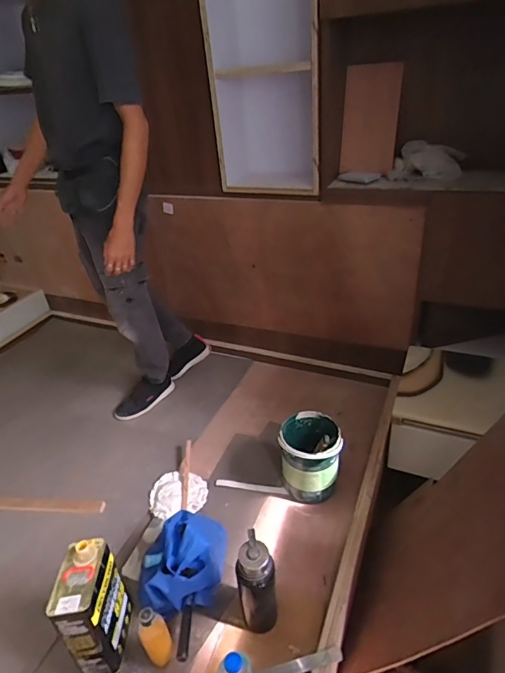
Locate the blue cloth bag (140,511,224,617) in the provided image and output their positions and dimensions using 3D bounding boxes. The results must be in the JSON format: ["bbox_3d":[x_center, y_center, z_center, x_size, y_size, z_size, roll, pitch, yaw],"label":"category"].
[{"bbox_3d":[-0.174,0.551,1.059,0.227,0.164,0.205,-11,34,-7],"label":"blue cloth bag"}]

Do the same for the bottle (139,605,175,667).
[{"bbox_3d":[-0.209,0.636,0.921,0.058,0.162,0.062,-4,33,3],"label":"bottle"}]

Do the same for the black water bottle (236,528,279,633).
[{"bbox_3d":[0.010,0.546,0.961,0.083,0.250,0.088,-4,33,2],"label":"black water bottle"}]

